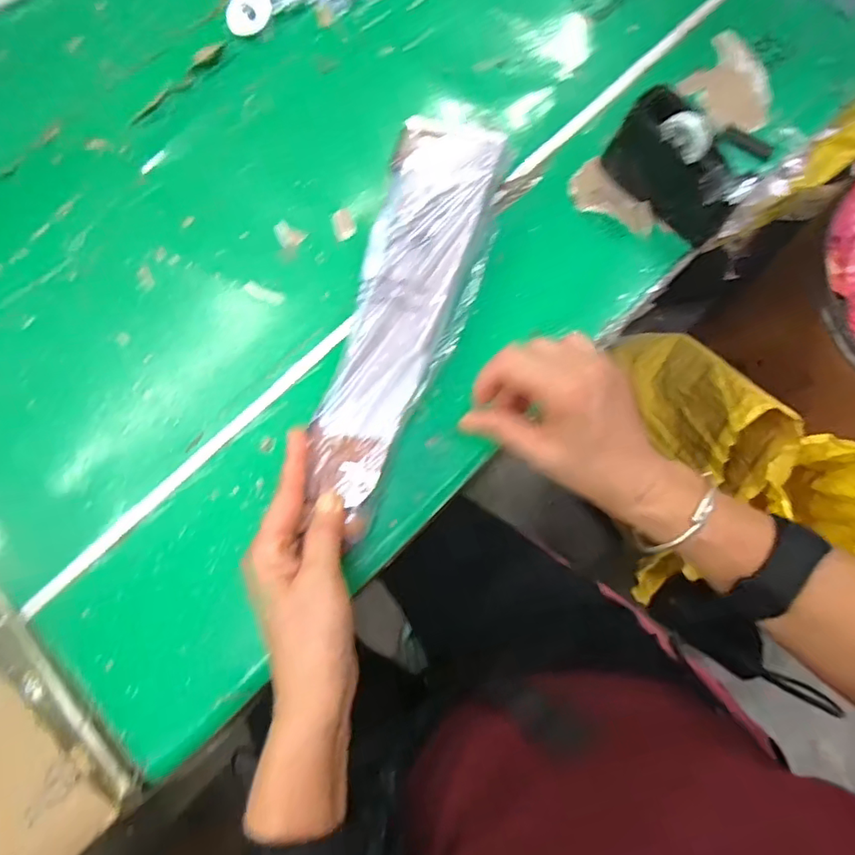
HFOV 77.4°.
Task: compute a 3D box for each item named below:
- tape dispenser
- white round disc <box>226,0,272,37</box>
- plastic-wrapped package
[{"bbox_3d":[0.203,-0.213,0.430,0.049,0.068,0.116,-43,81,-9],"label":"tape dispenser"},{"bbox_3d":[-0.163,-0.379,0.486,0.039,0.007,0.049,-2,78,-1],"label":"white round disc"},{"bbox_3d":[-0.015,-0.089,0.403,0.084,0.044,0.296,17,79,4],"label":"plastic-wrapped package"}]

